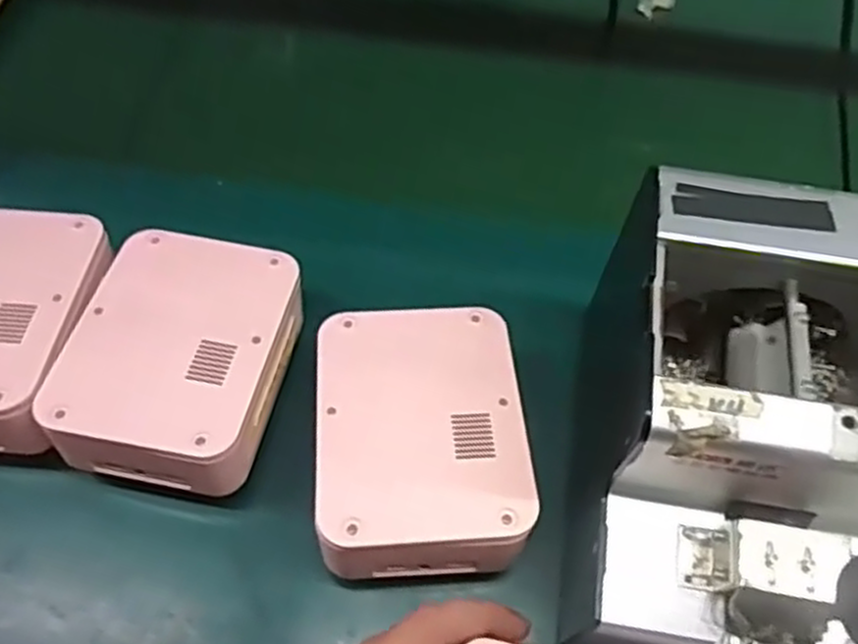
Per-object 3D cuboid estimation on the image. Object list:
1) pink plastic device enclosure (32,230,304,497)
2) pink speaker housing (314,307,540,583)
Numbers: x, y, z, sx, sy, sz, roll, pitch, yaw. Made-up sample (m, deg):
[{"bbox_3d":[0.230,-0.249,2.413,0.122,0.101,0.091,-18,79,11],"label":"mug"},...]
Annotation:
[{"bbox_3d":[-0.127,0.016,0.398,0.102,0.041,0.128,9,57,3],"label":"pink plastic device enclosure"},{"bbox_3d":[-0.005,0.053,0.376,0.097,0.038,0.129,-2,57,-4],"label":"pink speaker housing"}]

